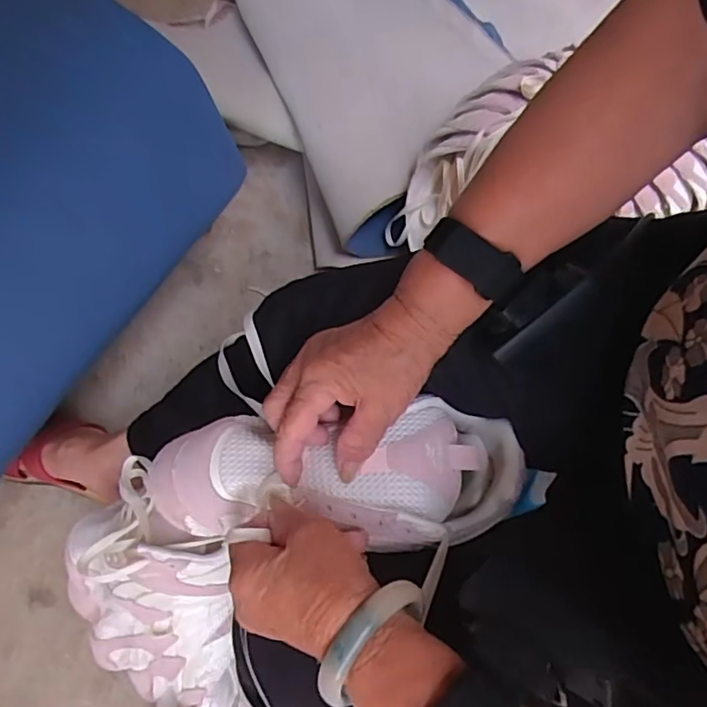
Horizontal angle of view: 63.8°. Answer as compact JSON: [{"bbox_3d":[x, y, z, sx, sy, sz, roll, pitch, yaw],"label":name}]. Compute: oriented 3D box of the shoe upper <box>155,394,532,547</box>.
[{"bbox_3d":[-0.012,0.081,0.376,0.240,0.059,0.087,-1,72,2],"label":"shoe upper"}]

